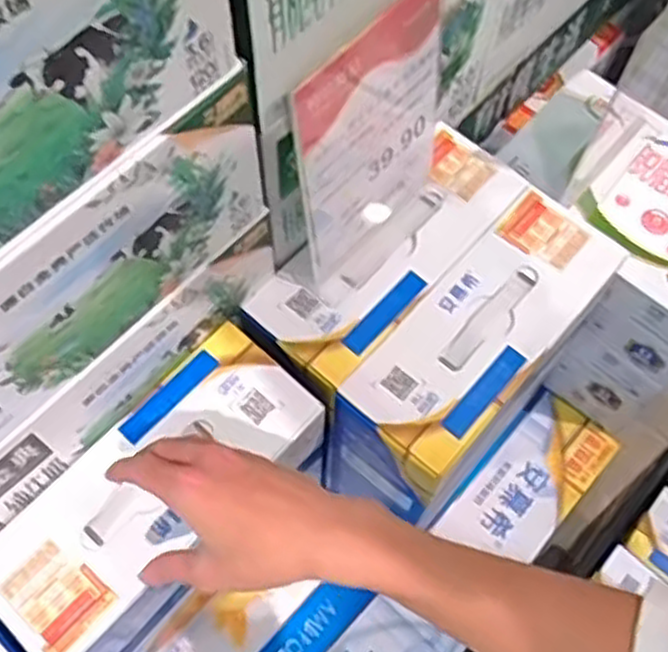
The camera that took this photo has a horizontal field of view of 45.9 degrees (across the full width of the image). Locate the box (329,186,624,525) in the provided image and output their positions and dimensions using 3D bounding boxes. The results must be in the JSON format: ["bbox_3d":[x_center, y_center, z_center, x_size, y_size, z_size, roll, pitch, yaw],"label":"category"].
[{"bbox_3d":[0.119,0.026,0.692,0.105,0.131,0.282,38,70,16],"label":"box"}]

